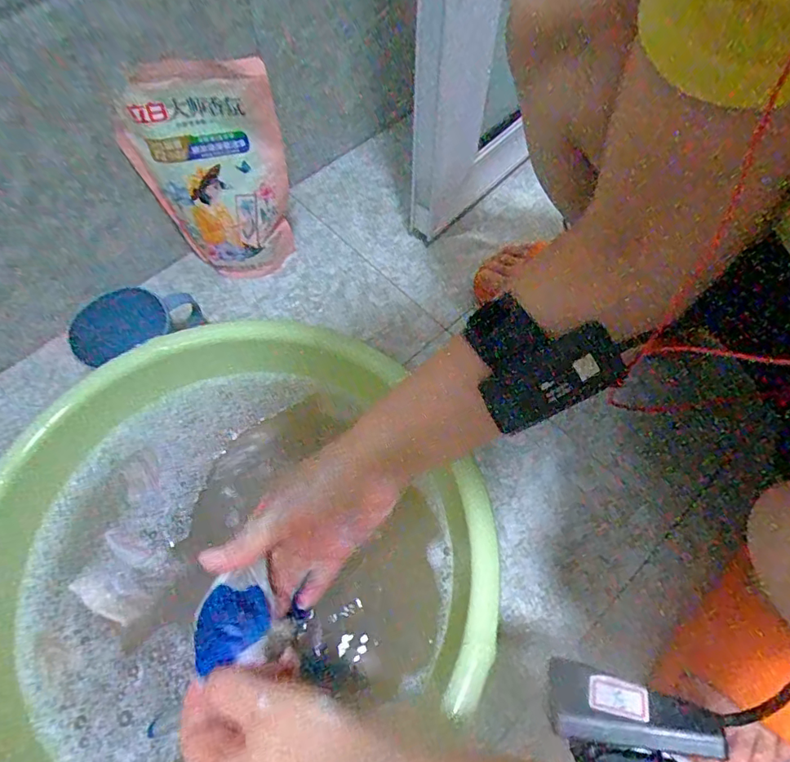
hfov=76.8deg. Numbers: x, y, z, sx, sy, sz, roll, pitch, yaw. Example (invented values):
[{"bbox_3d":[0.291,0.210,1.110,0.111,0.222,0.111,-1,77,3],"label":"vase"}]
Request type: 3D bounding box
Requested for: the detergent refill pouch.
[{"bbox_3d":[-0.171,-0.187,0.489,0.133,0.230,0.041,-8,63,-4],"label":"detergent refill pouch"}]

